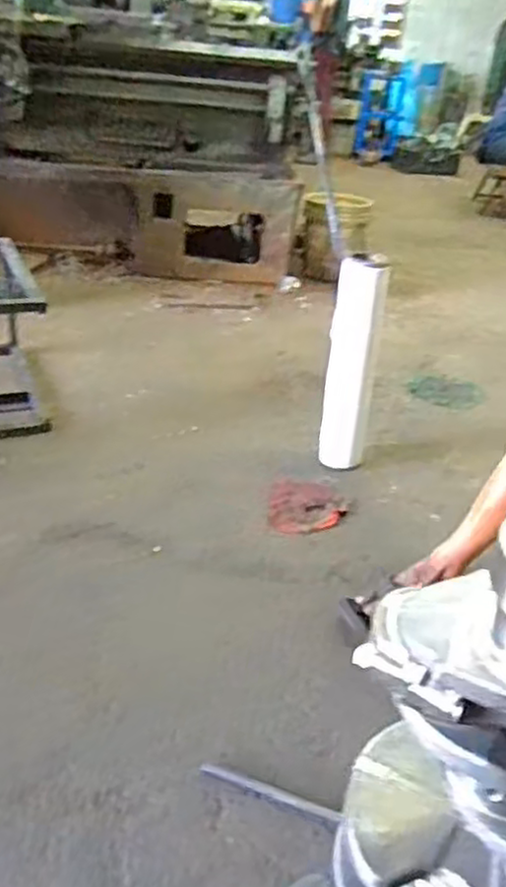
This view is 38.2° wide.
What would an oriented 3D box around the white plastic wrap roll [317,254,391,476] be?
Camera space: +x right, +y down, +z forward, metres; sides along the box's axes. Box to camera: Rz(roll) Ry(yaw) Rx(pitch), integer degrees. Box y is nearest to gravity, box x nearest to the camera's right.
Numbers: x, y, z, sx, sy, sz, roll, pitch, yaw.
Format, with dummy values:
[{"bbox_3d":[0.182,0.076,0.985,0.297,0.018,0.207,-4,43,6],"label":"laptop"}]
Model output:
[{"bbox_3d":[0.237,-0.175,1.754,0.117,0.523,0.097,8,30,4],"label":"white plastic wrap roll"}]

